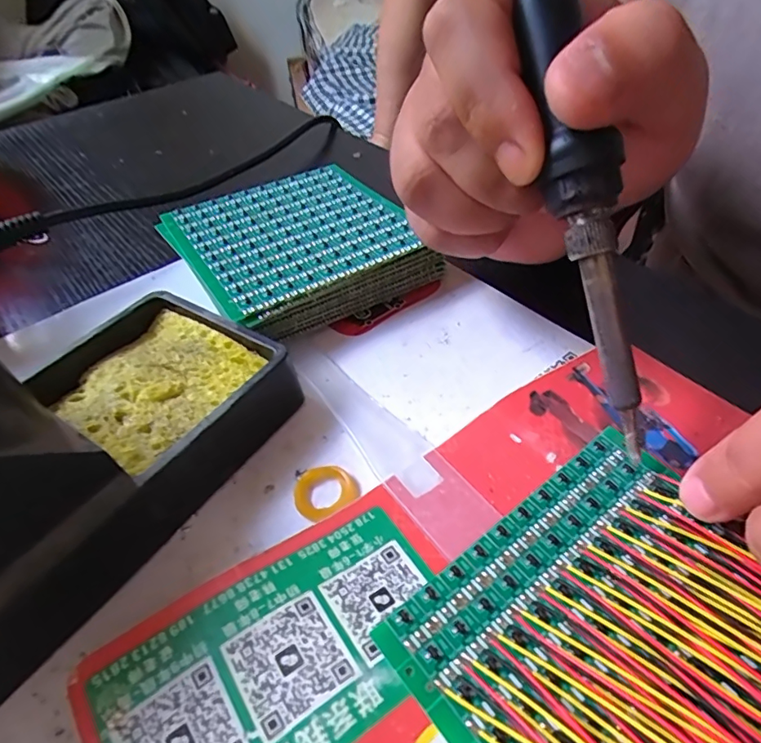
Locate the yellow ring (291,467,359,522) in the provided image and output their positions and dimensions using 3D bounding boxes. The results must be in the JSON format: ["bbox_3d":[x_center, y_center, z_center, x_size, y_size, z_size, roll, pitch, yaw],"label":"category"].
[{"bbox_3d":[-0.017,0.036,0.158,0.019,0.004,0.017,-24,46,-18],"label":"yellow ring"}]

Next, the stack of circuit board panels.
[{"bbox_3d":[-0.039,-0.056,0.240,0.094,0.024,0.099,-27,47,-20],"label":"stack of circuit board panels"}]

